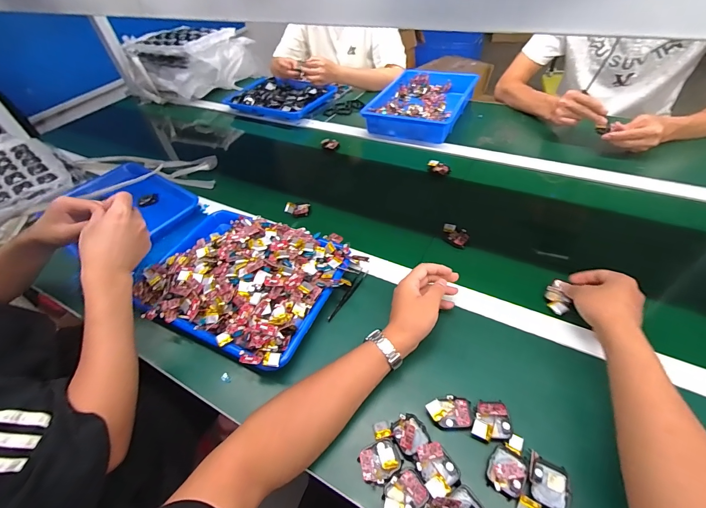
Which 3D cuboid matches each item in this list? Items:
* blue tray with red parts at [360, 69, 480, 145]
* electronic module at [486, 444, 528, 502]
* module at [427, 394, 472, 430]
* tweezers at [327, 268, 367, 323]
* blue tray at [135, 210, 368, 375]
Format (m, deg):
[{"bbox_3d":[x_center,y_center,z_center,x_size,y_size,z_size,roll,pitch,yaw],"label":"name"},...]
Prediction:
[{"bbox_3d":[0.211,-0.457,0.982,0.240,0.058,0.356,19,53,22],"label":"blue tray with red parts"},{"bbox_3d":[0.173,0.245,0.371,0.037,0.013,0.046,21,54,24],"label":"electronic module"},{"bbox_3d":[0.121,0.199,0.413,0.055,0.014,0.037,1,48,8],"label":"module"},{"bbox_3d":[-0.007,0.069,0.557,0.015,0.014,0.116,19,53,23],"label":"tweezers"},{"bbox_3d":[-0.193,0.029,0.563,0.342,0.055,0.258,15,52,20],"label":"blue tray"}]

